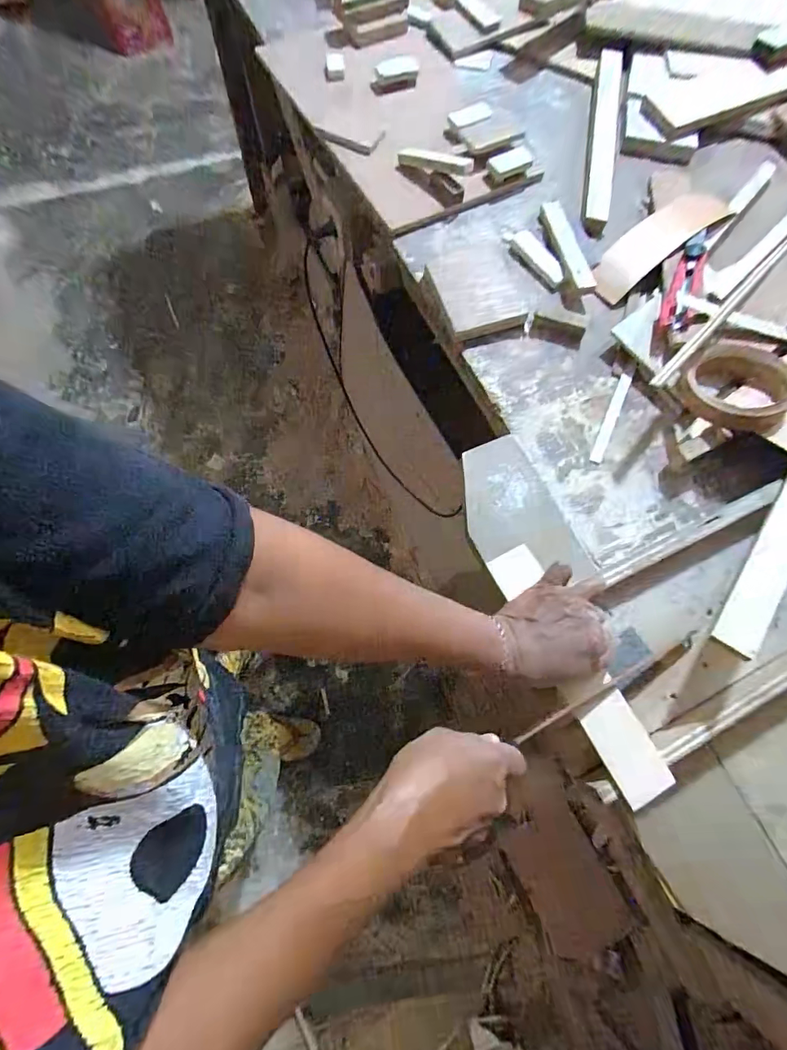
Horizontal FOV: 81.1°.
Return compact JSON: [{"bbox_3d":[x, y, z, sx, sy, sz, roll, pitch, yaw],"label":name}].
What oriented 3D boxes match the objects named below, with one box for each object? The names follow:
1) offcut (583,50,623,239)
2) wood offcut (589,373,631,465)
[{"bbox_3d":[0.295,-0.544,0.649,0.039,0.020,0.360,11,72,3],"label":"offcut"},{"bbox_3d":[0.243,-0.119,0.514,0.013,0.005,0.120,25,73,7],"label":"wood offcut"}]

